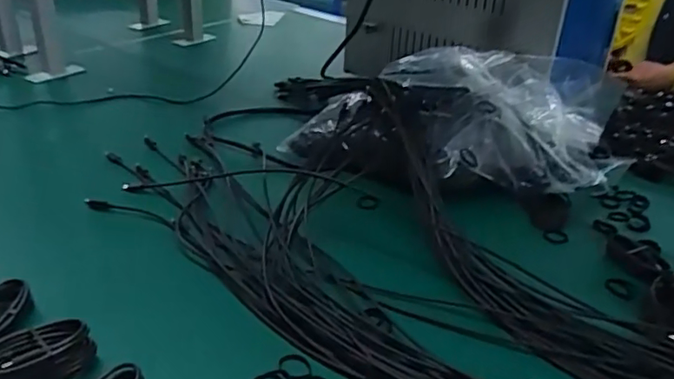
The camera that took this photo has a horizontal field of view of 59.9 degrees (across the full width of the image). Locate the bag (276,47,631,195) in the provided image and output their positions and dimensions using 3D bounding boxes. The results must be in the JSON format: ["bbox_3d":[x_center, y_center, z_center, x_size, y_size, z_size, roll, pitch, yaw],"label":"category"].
[{"bbox_3d":[0.148,-0.097,0.795,0.442,0.119,0.257,5,30,4],"label":"bag"}]

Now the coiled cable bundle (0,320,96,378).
[{"bbox_3d":[-0.229,0.129,0.450,0.074,0.037,0.042,-10,32,-20],"label":"coiled cable bundle"}]

